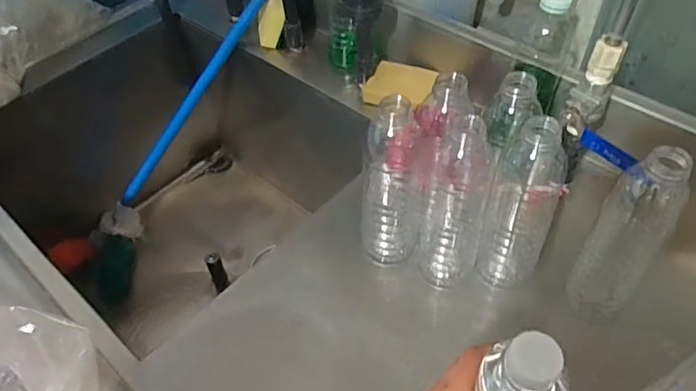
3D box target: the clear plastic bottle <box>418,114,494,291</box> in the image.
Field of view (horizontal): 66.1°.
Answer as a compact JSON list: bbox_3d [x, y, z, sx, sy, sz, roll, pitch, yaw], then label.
[{"bbox_3d":[0.107,0.010,0.537,0.060,0.213,0.064,11,51,11],"label":"clear plastic bottle"}]

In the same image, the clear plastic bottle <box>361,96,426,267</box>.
[{"bbox_3d":[0.043,-0.008,0.554,0.068,0.210,0.062,4,50,6],"label":"clear plastic bottle"}]

